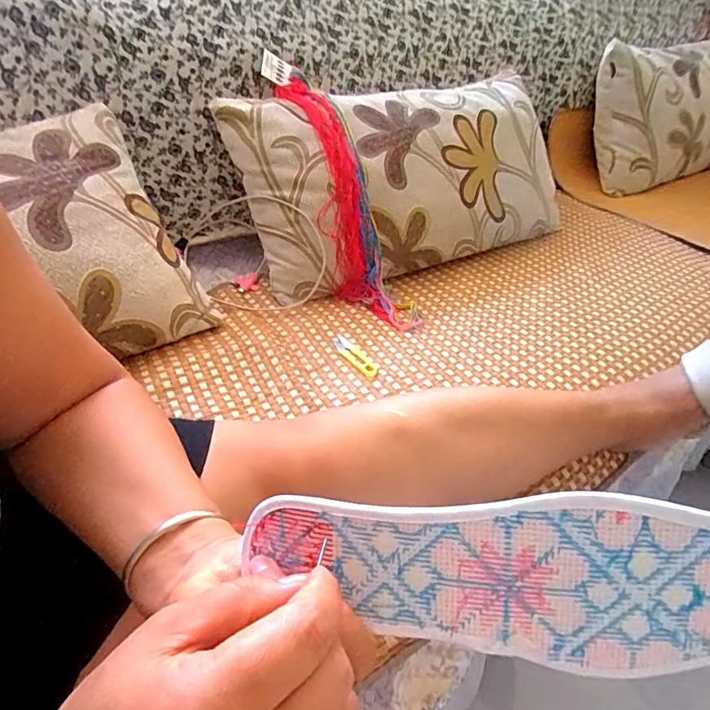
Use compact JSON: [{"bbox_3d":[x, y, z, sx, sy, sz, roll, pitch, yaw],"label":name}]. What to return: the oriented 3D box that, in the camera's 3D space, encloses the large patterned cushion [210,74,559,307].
[{"bbox_3d":[0.099,-0.329,0.830,0.605,0.130,0.343,-19,87,-21],"label":"large patterned cushion"}]

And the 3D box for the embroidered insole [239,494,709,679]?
[{"bbox_3d":[0.065,0.098,0.216,0.238,0.079,0.015,4,8,10],"label":"embroidered insole"}]

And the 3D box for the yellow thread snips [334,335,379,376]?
[{"bbox_3d":[0.000,0.000,0.643,0.026,0.006,0.093,-26,48,-30],"label":"yellow thread snips"}]

